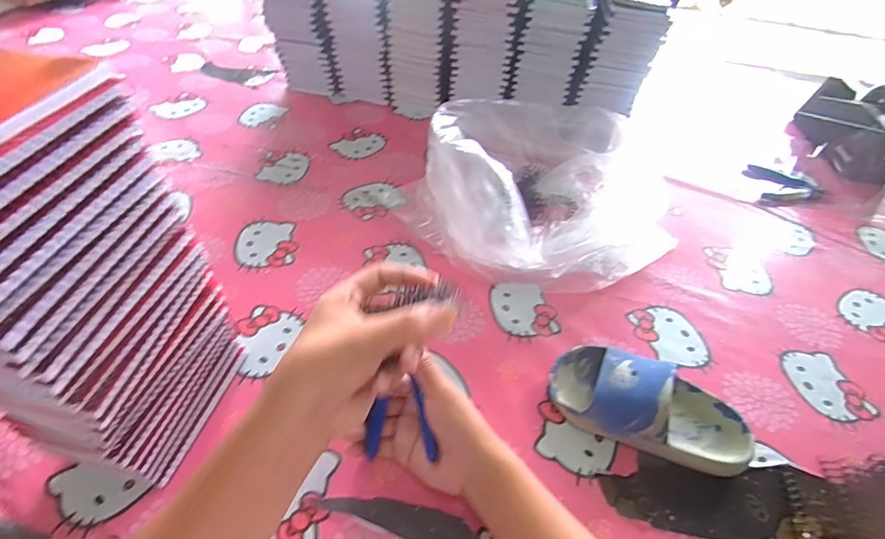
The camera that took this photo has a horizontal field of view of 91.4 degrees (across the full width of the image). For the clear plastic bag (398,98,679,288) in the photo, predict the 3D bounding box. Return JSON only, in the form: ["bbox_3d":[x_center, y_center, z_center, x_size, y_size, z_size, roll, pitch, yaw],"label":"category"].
[{"bbox_3d":[0.148,-0.115,0.557,0.323,0.123,0.278,-31,57,-29],"label":"clear plastic bag"}]

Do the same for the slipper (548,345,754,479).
[{"bbox_3d":[0.189,0.118,0.391,0.171,0.061,0.078,20,49,12],"label":"slipper"}]

